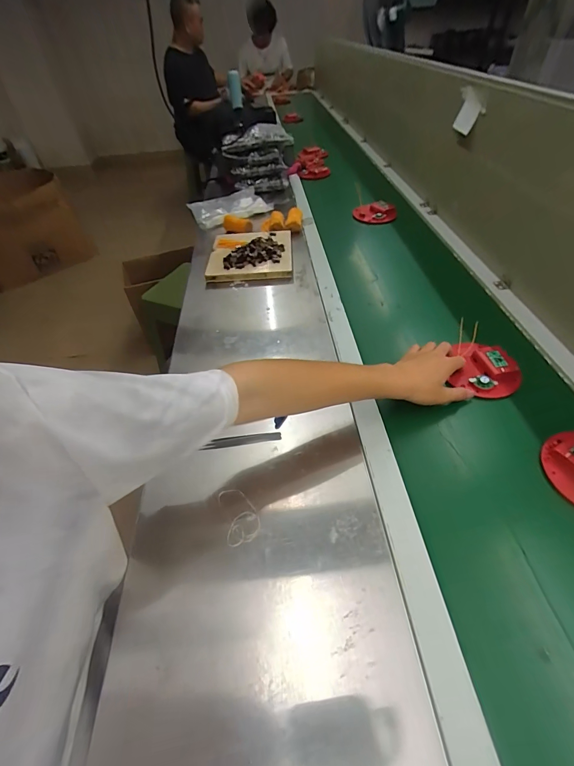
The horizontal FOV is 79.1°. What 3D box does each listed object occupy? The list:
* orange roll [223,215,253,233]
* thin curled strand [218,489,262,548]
[{"bbox_3d":[-0.139,-0.447,0.971,0.077,0.035,0.034,13,50,16],"label":"orange roll"},{"bbox_3d":[-0.059,0.163,0.433,0.042,0.015,0.069,-15,48,-9],"label":"thin curled strand"}]

